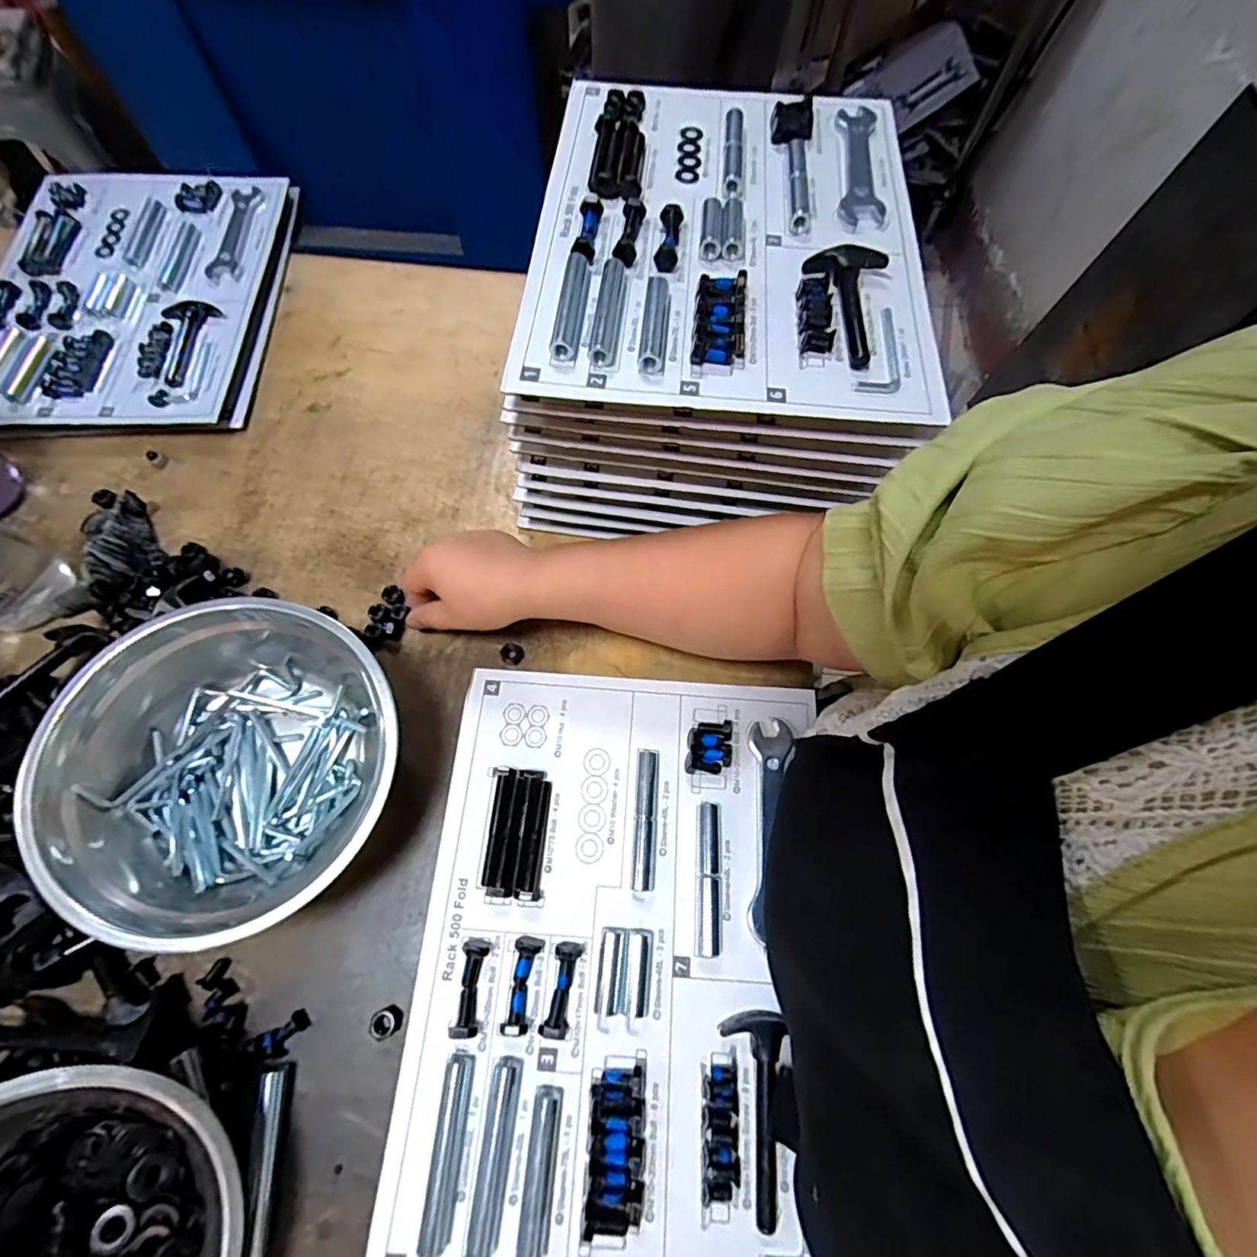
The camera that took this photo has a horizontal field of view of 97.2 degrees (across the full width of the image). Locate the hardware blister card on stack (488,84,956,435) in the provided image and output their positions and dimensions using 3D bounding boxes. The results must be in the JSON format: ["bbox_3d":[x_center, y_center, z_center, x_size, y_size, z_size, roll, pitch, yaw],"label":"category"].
[{"bbox_3d":[0.077,-0.307,0.417,0.279,0.019,0.358,5,67,1],"label":"hardware blister card on stack"}]

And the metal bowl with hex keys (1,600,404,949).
[{"bbox_3d":[-0.271,0.096,0.378,0.196,0.091,0.198,0,67,-1],"label":"metal bowl with hex keys"}]

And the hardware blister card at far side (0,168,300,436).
[{"bbox_3d":[-0.522,-0.360,0.590,0.265,0.034,0.372,-2,67,-2],"label":"hardware blister card at far side"}]

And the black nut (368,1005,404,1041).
[{"bbox_3d":[-0.158,0.255,0.358,0.021,0.009,0.017,-27,70,-12],"label":"black nut"}]

